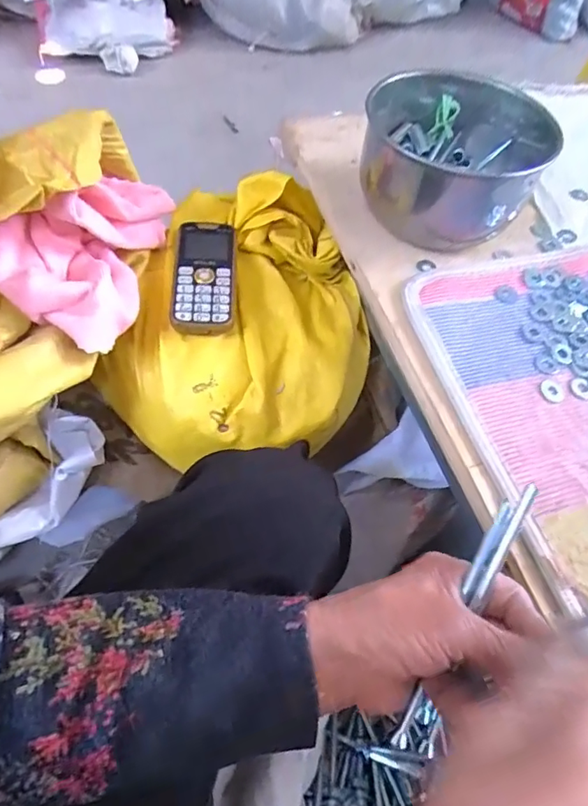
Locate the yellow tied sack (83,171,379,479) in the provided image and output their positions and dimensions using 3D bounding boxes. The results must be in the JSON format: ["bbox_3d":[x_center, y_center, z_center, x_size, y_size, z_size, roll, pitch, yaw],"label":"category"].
[{"bbox_3d":[-0.036,-0.087,0.516,0.233,0.139,0.294,20,59,7],"label":"yellow tied sack"}]

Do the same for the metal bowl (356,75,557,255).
[{"bbox_3d":[0.145,-0.229,0.480,0.157,0.097,0.157,2,56,-4],"label":"metal bowl"}]

